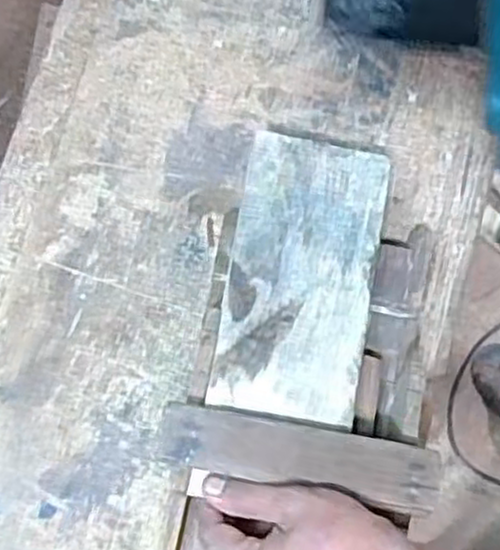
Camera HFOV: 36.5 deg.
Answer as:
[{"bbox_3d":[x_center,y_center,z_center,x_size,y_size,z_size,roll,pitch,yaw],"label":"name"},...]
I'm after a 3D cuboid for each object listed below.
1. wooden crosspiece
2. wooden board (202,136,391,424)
[{"bbox_3d":[0.034,0.123,0.517,0.189,0.009,0.043,11,74,-2],"label":"wooden crosspiece"},{"bbox_3d":[0.038,0.000,0.549,0.103,0.021,0.202,11,76,-2],"label":"wooden board"}]

